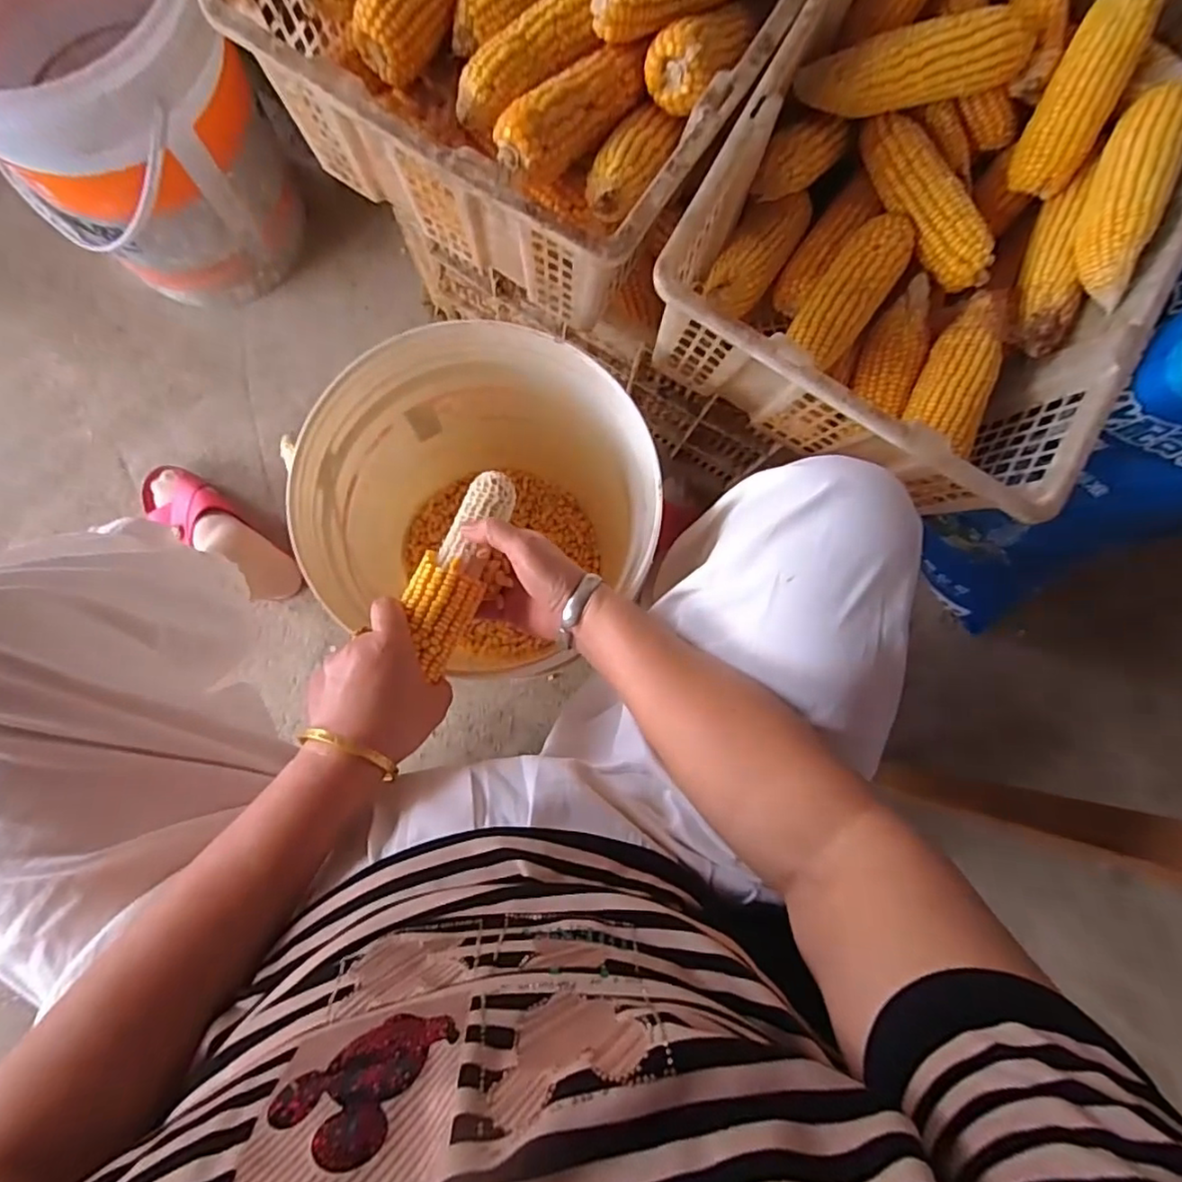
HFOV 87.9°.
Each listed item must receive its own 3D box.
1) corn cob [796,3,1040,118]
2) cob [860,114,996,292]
[{"bbox_3d":[0.262,-0.426,0.498,0.180,0.041,0.045,-8,88,5],"label":"corn cob"},{"bbox_3d":[0.286,-0.335,0.525,0.044,0.044,0.170,-29,89,-7],"label":"cob"}]

